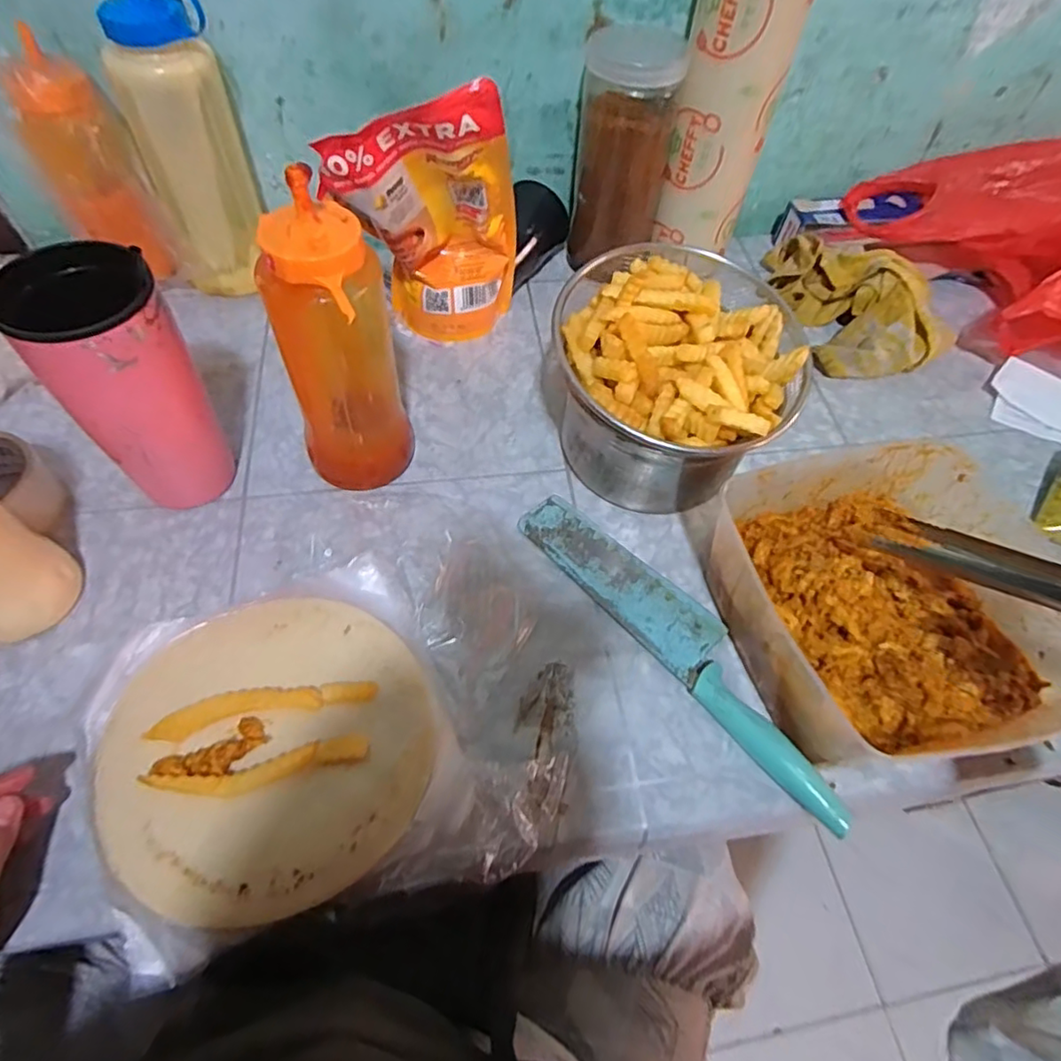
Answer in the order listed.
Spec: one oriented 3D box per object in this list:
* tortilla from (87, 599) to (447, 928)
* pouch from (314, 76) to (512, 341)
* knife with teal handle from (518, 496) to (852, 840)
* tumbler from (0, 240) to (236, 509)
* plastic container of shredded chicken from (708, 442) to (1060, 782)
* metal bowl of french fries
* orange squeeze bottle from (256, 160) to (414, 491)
[{"bbox_3d":[-0.161,0.129,0.371,0.194,0.020,0.184,3,56,-5],"label":"tortilla"},{"bbox_3d":[-0.084,-0.250,0.511,0.139,0.227,0.091,2,58,-2],"label":"pouch"},{"bbox_3d":[0.109,0.073,0.441,0.059,0.023,0.298,-35,66,-23],"label":"knife with teal handle"},{"bbox_3d":[-0.272,-0.097,0.418,0.078,0.199,0.082,-34,66,-22],"label":"tumbler"},{"bbox_3d":[0.254,0.054,0.424,0.211,0.091,0.207,-10,59,-10],"label":"plastic container of shredded chicken"},{"bbox_3d":[0.112,-0.107,0.486,0.172,0.139,0.160,2,58,-3],"label":"metal bowl of french fries"},{"bbox_3d":[-0.133,-0.116,0.432,0.069,0.217,0.066,18,58,7],"label":"orange squeeze bottle"}]

